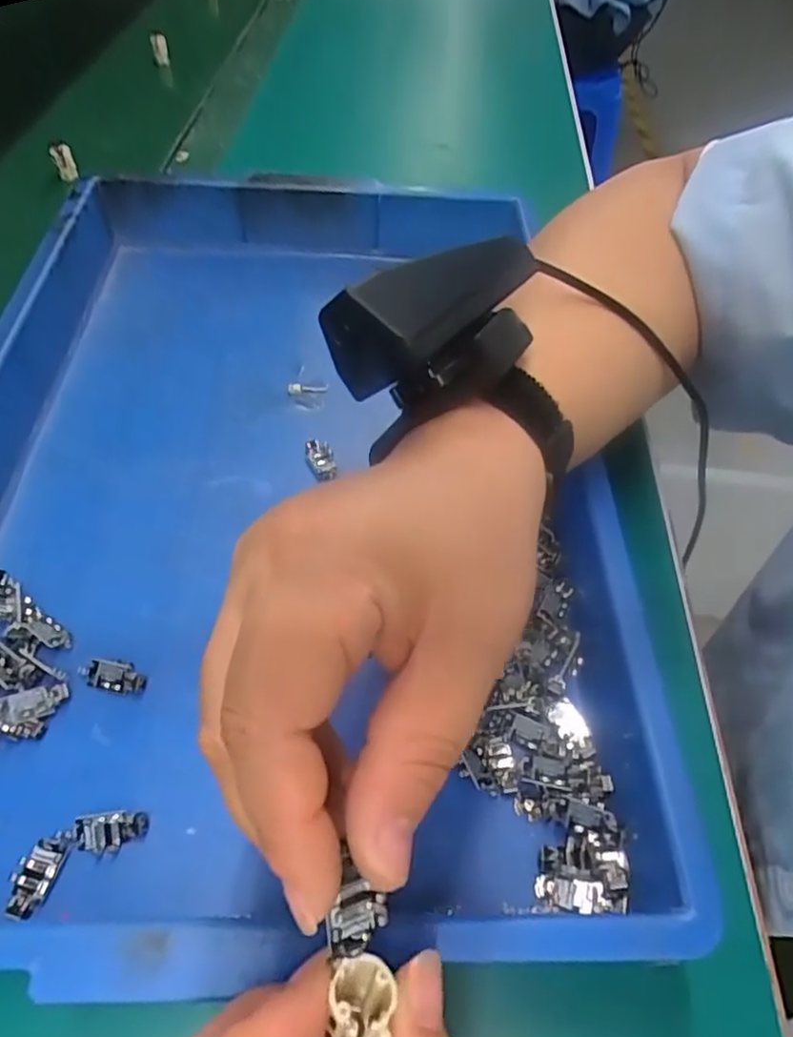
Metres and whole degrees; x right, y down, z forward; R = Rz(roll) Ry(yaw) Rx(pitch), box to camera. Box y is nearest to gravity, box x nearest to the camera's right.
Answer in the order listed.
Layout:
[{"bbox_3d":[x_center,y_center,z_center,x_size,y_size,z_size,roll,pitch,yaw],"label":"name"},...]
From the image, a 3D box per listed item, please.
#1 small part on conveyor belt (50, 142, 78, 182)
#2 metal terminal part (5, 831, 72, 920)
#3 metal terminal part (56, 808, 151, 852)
[{"bbox_3d":[-0.263,-0.282,0.520,0.016,0.026,0.011,-19,53,-16],"label":"small part on conveyor belt"},{"bbox_3d":[-0.121,0.119,0.221,0.014,0.005,0.026,11,51,7],"label":"metal terminal part"},{"bbox_3d":[-0.102,0.109,0.229,0.029,0.005,0.012,-3,51,-4],"label":"metal terminal part"}]

